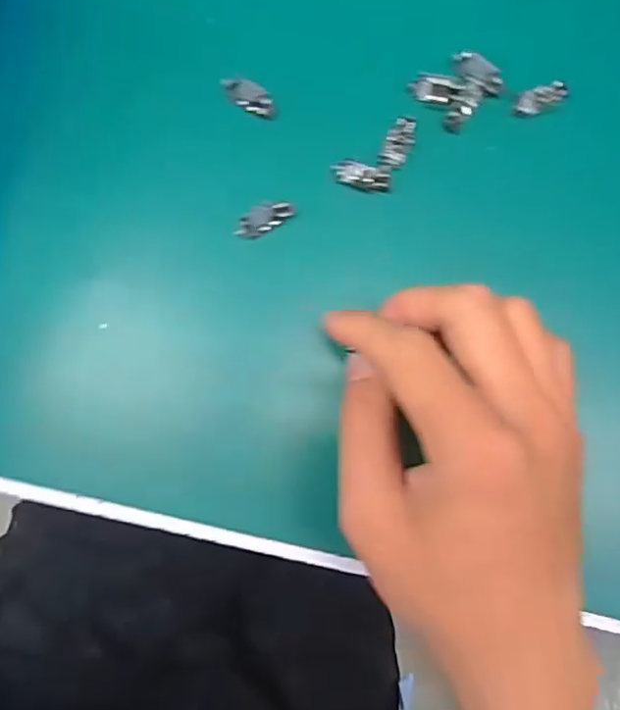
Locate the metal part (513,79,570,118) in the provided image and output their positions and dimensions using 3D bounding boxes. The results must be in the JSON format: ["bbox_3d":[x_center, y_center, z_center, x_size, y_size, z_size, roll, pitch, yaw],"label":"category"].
[{"bbox_3d":[0.103,-0.115,0.265,0.023,0.004,0.011,-23,82,9],"label":"metal part"}]

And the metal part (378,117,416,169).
[{"bbox_3d":[0.040,-0.094,0.262,0.012,0.004,0.023,21,82,4],"label":"metal part"}]

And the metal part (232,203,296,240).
[{"bbox_3d":[-0.021,-0.060,0.259,0.027,0.005,0.011,-29,82,-4],"label":"metal part"}]

